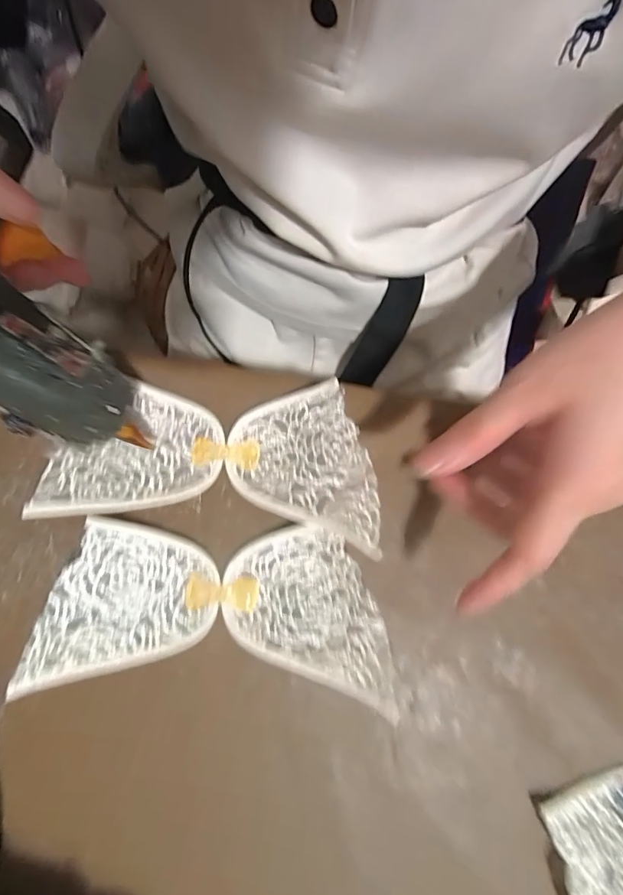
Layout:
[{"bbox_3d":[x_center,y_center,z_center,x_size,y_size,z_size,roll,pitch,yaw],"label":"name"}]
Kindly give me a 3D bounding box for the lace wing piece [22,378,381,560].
[{"bbox_3d":[-0.060,0.004,0.288,0.206,0.035,0.103,7,77,2],"label":"lace wing piece"}]

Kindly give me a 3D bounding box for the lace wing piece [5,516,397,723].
[{"bbox_3d":[-0.060,0.095,0.268,0.203,0.036,0.091,2,77,1],"label":"lace wing piece"}]

